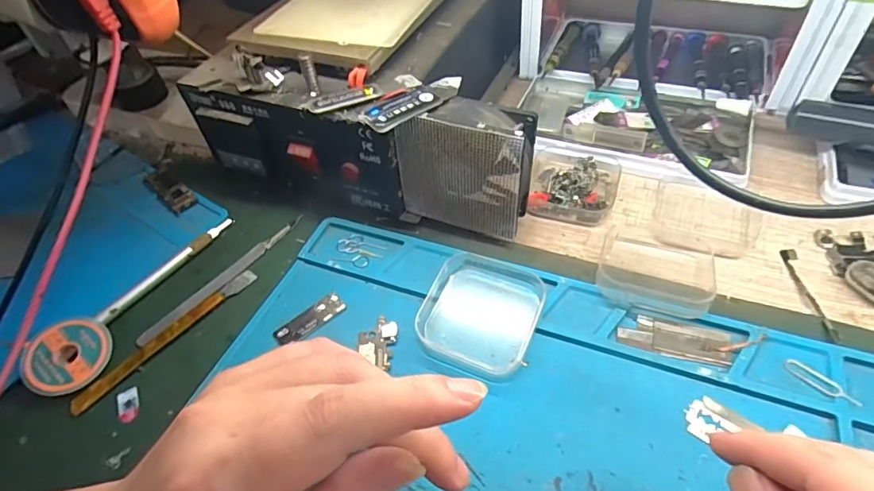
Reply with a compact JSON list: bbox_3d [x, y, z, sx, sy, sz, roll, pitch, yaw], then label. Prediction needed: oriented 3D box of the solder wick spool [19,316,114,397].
[{"bbox_3d":[-0.212,0.062,0.277,0.042,0.008,0.043,7,61,-13],"label":"solder wick spool"}]

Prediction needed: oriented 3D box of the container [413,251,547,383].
[{"bbox_3d":[0.025,0.036,0.276,0.063,0.019,0.069,19,53,22],"label":"container"}]

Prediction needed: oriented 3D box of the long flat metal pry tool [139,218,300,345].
[{"bbox_3d":[-0.139,0.020,0.320,0.012,0.004,0.126,28,57,28],"label":"long flat metal pry tool"}]

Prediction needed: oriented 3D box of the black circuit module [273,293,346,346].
[{"bbox_3d":[-0.076,0.044,0.289,0.043,0.004,0.017,-33,53,-21],"label":"black circuit module"}]

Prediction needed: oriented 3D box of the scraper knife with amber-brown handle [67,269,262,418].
[{"bbox_3d":[-0.163,0.054,0.294,0.012,0.004,0.119,32,59,30],"label":"scraper knife with amber-brown handle"}]

